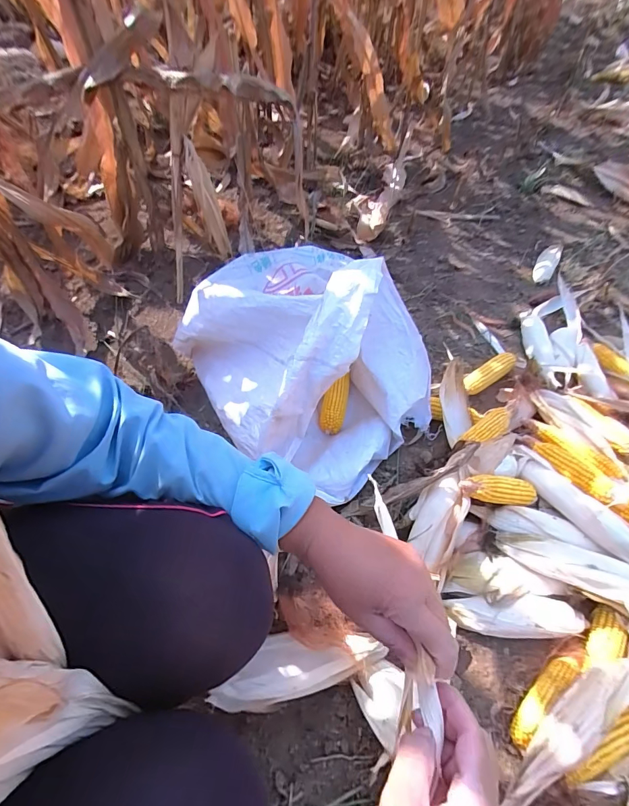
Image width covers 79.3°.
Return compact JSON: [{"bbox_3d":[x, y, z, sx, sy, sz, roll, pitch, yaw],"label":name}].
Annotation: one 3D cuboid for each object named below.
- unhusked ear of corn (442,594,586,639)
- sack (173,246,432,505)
[{"bbox_3d":[0.313,0.327,0.583,0.210,0.039,0.055,1,53,0],"label":"unhusked ear of corn"},{"bbox_3d":[-0.035,-0.136,0.742,0.387,0.309,0.549,-28,58,-20],"label":"sack"}]

